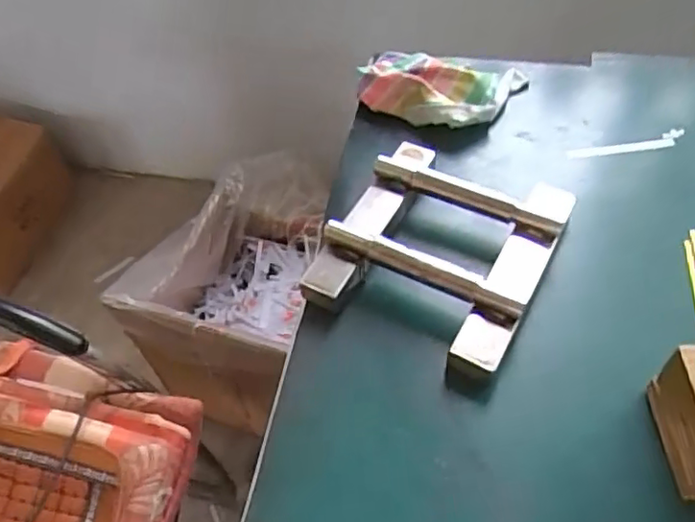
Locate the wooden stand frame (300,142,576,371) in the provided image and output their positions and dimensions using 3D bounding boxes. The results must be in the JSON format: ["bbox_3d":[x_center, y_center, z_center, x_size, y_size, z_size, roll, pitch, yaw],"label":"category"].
[{"bbox_3d":[0.082,-0.016,0.539,0.176,0.043,0.193,23,57,21],"label":"wooden stand frame"}]

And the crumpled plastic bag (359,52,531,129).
[{"bbox_3d":[0.100,-0.193,0.675,0.177,0.044,0.115,11,53,13],"label":"crumpled plastic bag"}]

